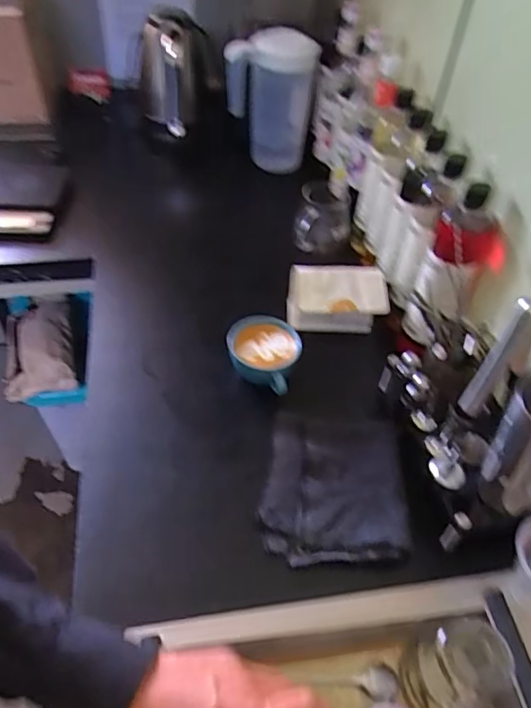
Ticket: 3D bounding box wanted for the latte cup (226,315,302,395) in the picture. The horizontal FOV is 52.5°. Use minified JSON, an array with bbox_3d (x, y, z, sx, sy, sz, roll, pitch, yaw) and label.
[{"bbox_3d":[-0.004,0.004,0.754,0.098,0.062,0.106,2,48,-2],"label":"latte cup"}]

